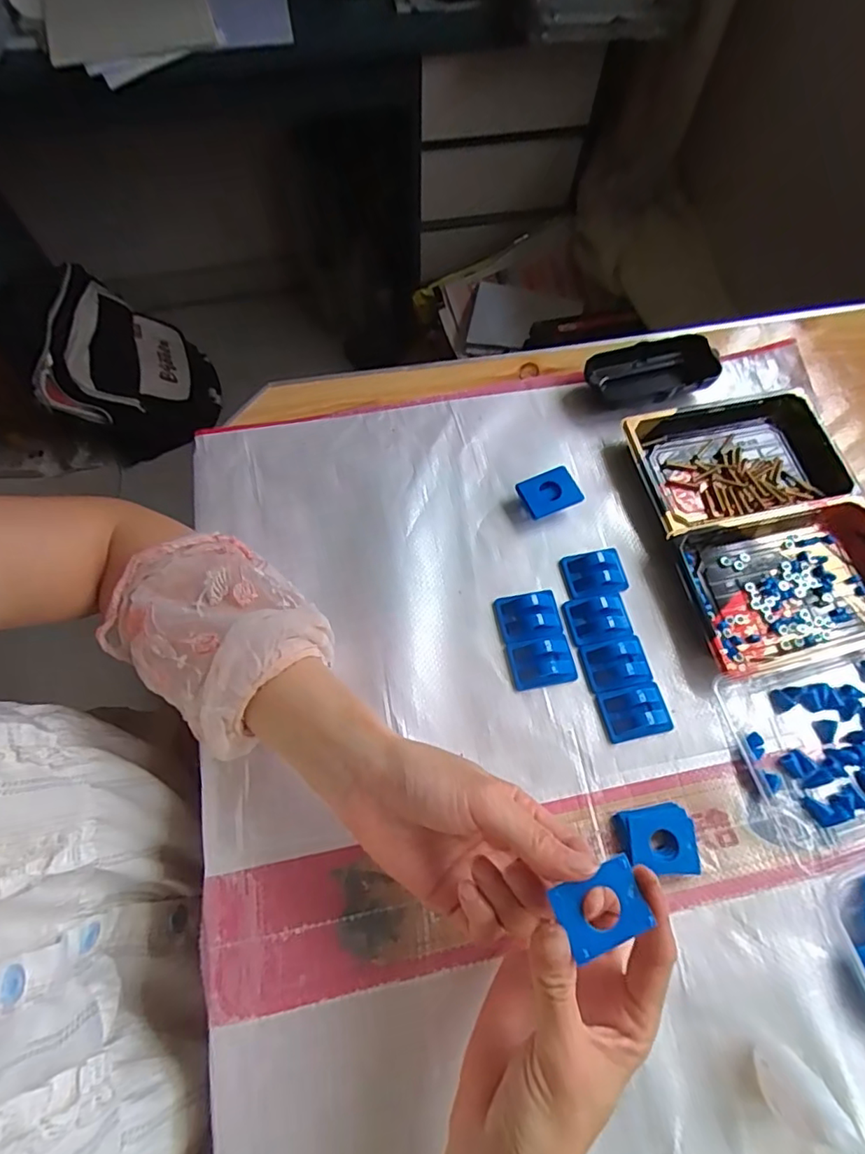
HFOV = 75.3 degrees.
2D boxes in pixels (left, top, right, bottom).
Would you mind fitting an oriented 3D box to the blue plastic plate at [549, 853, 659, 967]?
[{"bbox_3d":[0.076,0.148,0.252,0.040,0.004,0.030,-20,69,-9],"label":"blue plastic plate"}]

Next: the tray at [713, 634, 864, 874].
[{"bbox_3d":[0.286,0.101,0.363,0.164,0.029,0.120,-15,68,-7],"label":"tray"}]

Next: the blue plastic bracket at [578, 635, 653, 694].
[{"bbox_3d":[0.128,0.060,0.388,0.043,0.013,0.033,-11,67,-5],"label":"blue plastic bracket"}]

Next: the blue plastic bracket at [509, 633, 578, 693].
[{"bbox_3d":[0.077,0.058,0.387,0.044,0.015,0.033,-11,67,-5],"label":"blue plastic bracket"}]

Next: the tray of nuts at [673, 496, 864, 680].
[{"bbox_3d":[0.264,0.004,0.408,0.164,0.022,0.104,-12,67,-6],"label":"tray of nuts"}]

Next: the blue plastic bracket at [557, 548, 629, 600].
[{"bbox_3d":[0.121,-0.003,0.413,0.045,0.013,0.035,-11,67,-5],"label":"blue plastic bracket"}]

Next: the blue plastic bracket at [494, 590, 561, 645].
[{"bbox_3d":[0.069,0.028,0.399,0.044,0.012,0.036,-9,67,-5],"label":"blue plastic bracket"}]

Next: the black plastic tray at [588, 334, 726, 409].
[{"bbox_3d":[0.187,-0.173,0.480,0.106,0.024,0.056,-17,68,-8],"label":"black plastic tray"}]

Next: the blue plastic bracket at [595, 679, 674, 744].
[{"bbox_3d":[0.137,0.090,0.376,0.042,0.013,0.033,-12,67,-6],"label":"blue plastic bracket"}]

